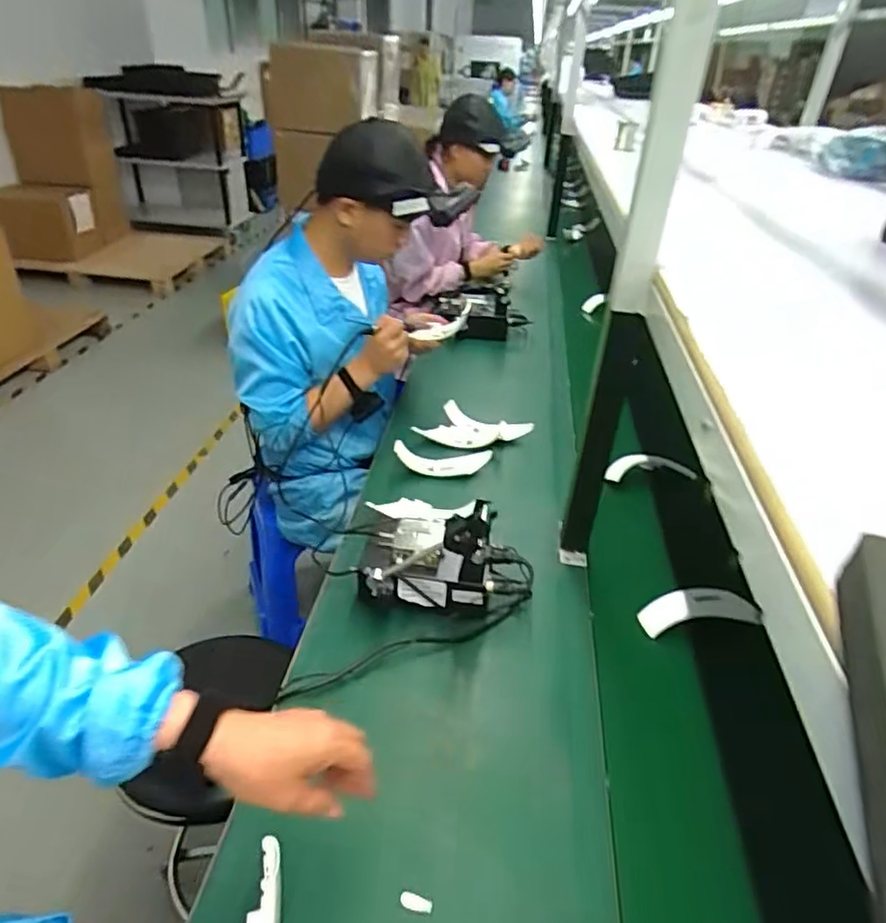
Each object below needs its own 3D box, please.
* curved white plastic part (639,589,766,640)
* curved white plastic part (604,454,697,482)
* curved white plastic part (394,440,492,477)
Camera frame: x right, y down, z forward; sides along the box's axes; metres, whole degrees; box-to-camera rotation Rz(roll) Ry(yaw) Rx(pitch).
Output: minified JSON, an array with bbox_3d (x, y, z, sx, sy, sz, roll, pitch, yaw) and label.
[{"bbox_3d":[0.355,0.207,0.844,0.155,0.034,0.049,-9,34,9],"label":"curved white plastic part"},{"bbox_3d":[0.402,0.011,1.153,0.188,0.052,0.024,0,35,-6],"label":"curved white plastic part"},{"bbox_3d":[0.002,-0.005,1.114,0.177,0.061,0.035,0,35,-5],"label":"curved white plastic part"}]

